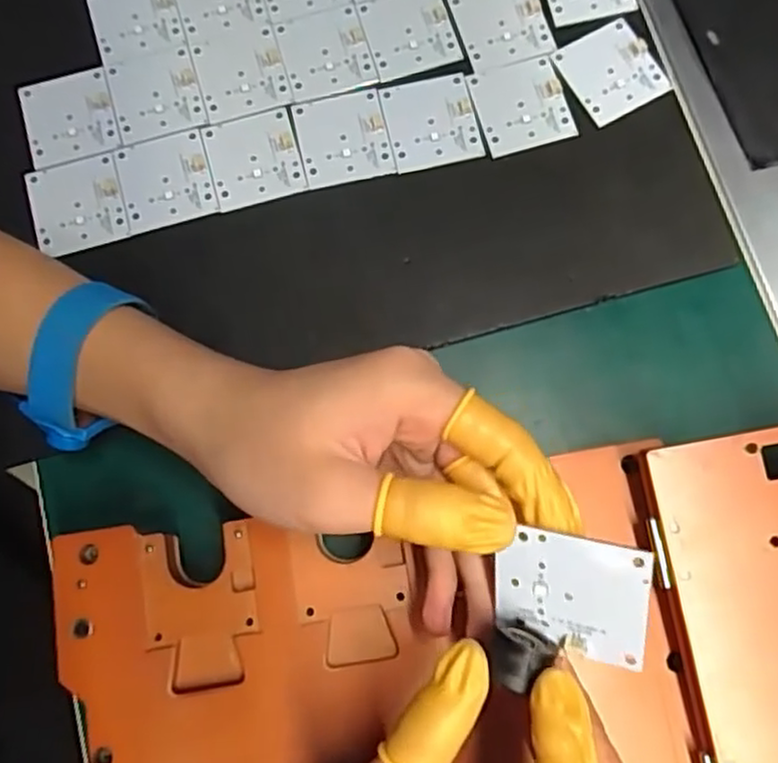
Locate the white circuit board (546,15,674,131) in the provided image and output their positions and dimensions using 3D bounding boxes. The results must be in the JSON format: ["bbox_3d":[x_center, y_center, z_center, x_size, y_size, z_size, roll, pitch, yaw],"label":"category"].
[{"bbox_3d":[0.112,-0.157,0.358,0.045,0.004,0.047,-30,80,-5],"label":"white circuit board"}]

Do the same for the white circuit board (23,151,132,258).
[{"bbox_3d":[-0.151,-0.085,0.341,0.043,0.004,0.046,-14,79,-2],"label":"white circuit board"}]

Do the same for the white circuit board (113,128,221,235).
[{"bbox_3d":[-0.108,-0.098,0.345,0.043,0.004,0.045,-16,79,-3],"label":"white circuit board"}]

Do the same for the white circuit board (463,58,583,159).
[{"bbox_3d":[0.065,-0.137,0.350,0.044,0.004,0.046,-16,79,-3],"label":"white circuit board"}]

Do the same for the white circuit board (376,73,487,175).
[{"bbox_3d":[0.021,-0.129,0.349,0.044,0.004,0.045,-13,79,-2],"label":"white circuit board"}]

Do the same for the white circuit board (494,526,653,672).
[{"bbox_3d":[0.055,0.066,0.219,0.045,0.004,0.043,7,114,25],"label":"white circuit board"}]

